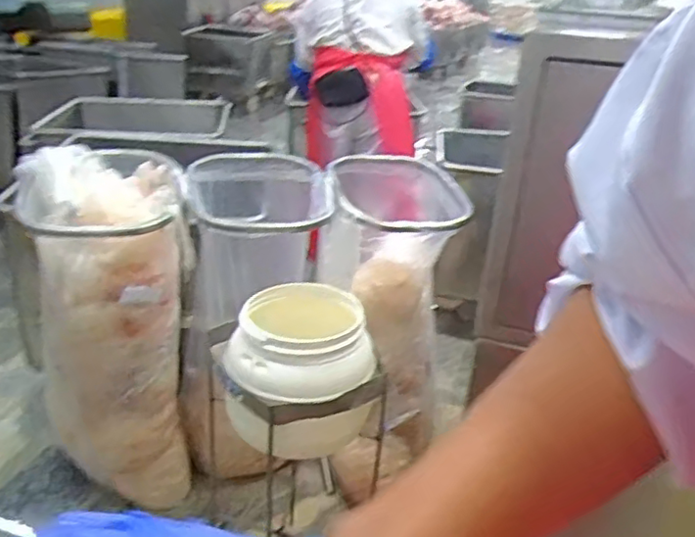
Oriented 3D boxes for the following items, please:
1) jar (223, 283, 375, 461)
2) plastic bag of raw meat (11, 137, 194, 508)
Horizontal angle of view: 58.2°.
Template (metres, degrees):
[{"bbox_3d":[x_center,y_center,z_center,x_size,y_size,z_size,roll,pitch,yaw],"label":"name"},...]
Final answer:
[{"bbox_3d":[-0.089,0.176,1.140,0.254,0.220,0.248,4,24,-2],"label":"jar"},{"bbox_3d":[-0.517,0.185,1.405,0.293,0.813,0.286,-5,26,-20],"label":"plastic bag of raw meat"}]

